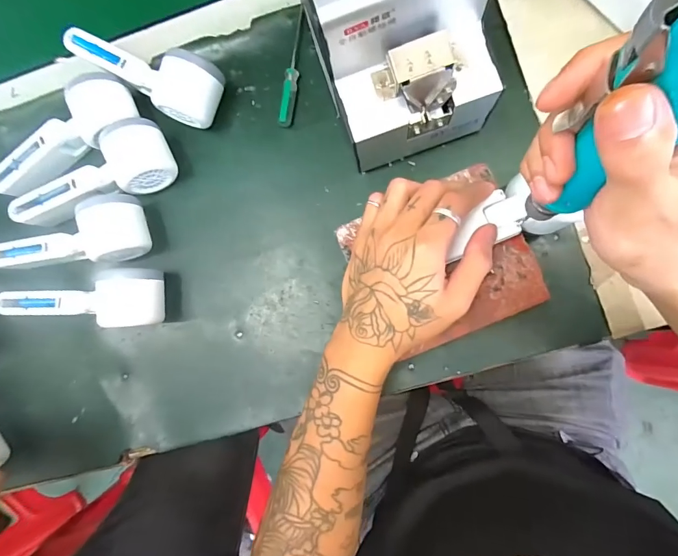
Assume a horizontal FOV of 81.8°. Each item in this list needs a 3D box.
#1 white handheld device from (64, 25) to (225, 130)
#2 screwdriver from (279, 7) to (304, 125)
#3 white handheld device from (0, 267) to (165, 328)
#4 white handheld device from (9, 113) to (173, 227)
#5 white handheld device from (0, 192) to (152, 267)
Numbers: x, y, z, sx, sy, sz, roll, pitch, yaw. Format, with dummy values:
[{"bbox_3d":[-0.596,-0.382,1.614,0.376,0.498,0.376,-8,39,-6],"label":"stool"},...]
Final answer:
[{"bbox_3d":[-0.195,-0.212,0.401,0.162,0.054,0.060,31,90,9],"label":"white handheld device"},{"bbox_3d":[-0.047,-0.214,0.401,0.013,0.018,0.118,6,87,8],"label":"screwdriver"},{"bbox_3d":[-0.256,0.020,0.395,0.153,0.044,0.055,-1,86,8],"label":"white handheld device"},{"bbox_3d":[-0.250,-0.106,0.402,0.168,0.051,0.068,-15,84,6],"label":"white handheld device"},{"bbox_3d":[-0.275,-0.047,0.400,0.154,0.046,0.068,-5,85,7],"label":"white handheld device"}]

